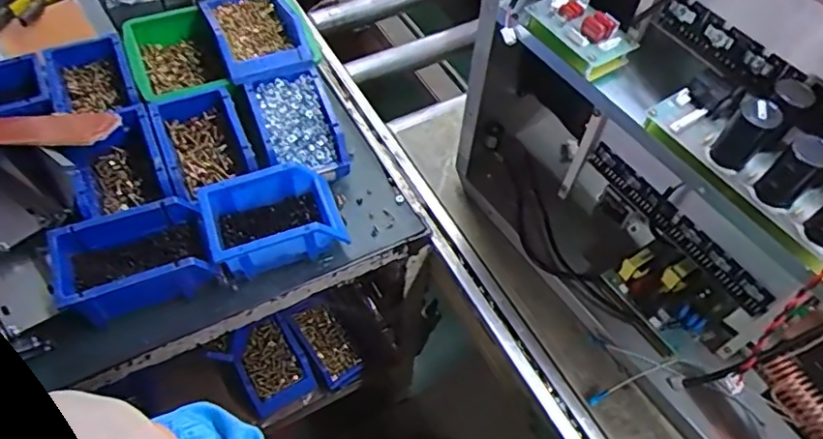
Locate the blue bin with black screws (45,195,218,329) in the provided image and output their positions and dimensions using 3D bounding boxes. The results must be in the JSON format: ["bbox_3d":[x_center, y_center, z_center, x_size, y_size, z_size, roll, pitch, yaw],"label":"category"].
[{"bbox_3d":[-0.320,0.046,0.666,0.172,0.068,0.108,-18,59,-15],"label":"blue bin with black screws"}]

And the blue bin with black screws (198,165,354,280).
[{"bbox_3d":[-0.166,0.000,0.701,0.155,0.067,0.104,-16,58,-14],"label":"blue bin with black screws"}]

